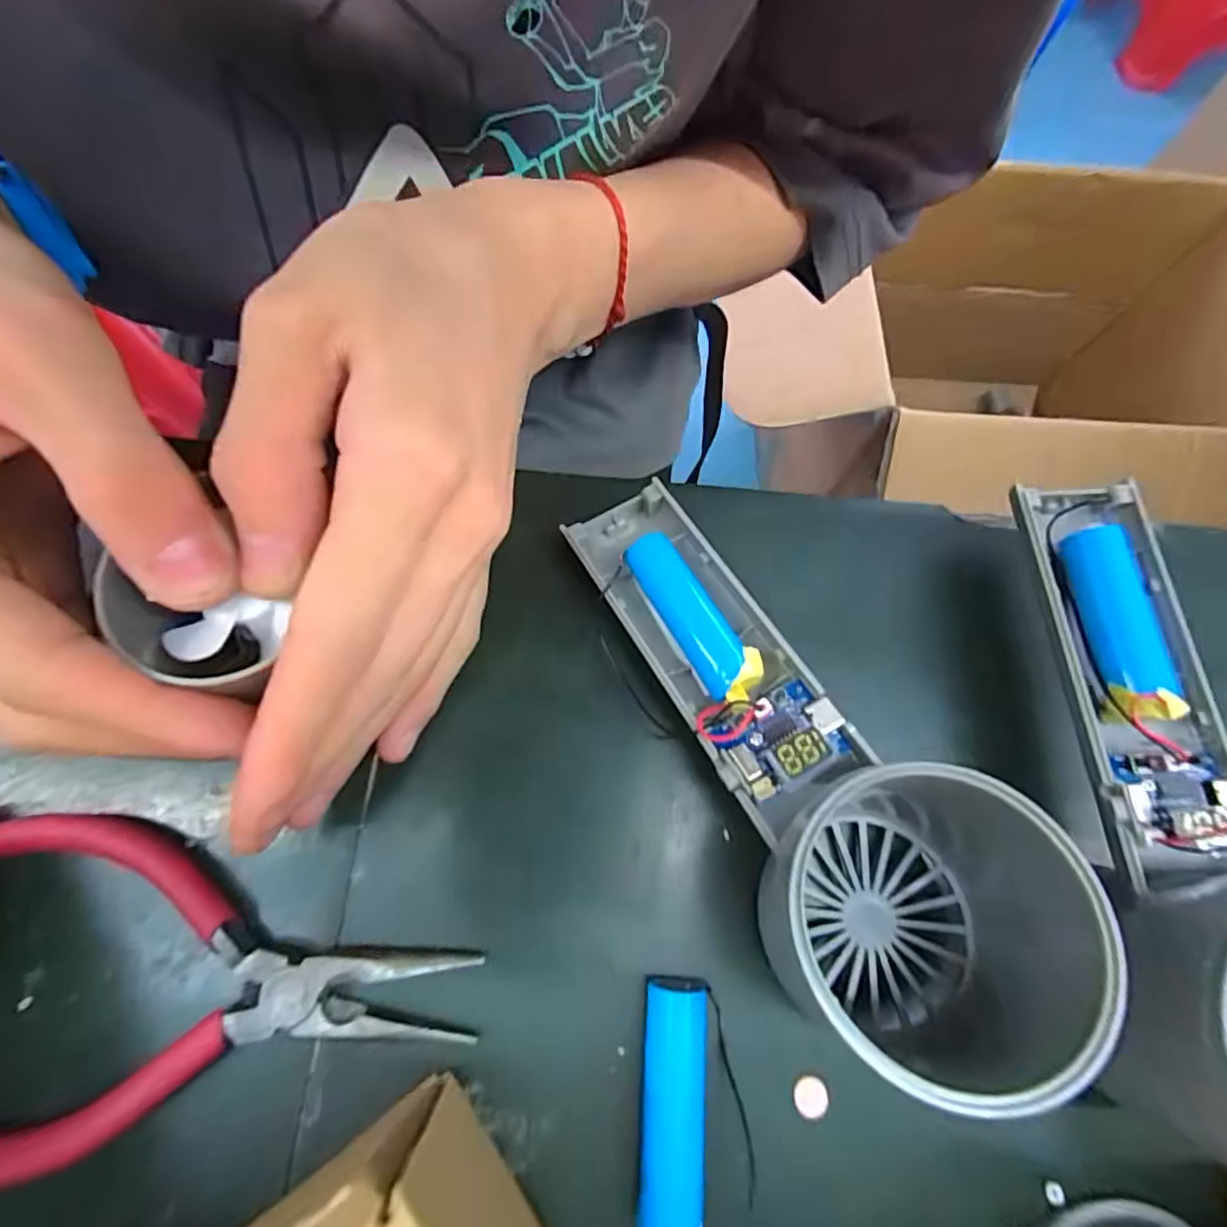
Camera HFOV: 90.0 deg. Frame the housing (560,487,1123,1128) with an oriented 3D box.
[{"bbox_3d":[0.051,0.027,0.148,0.074,0.053,0.167,-23,74,-9],"label":"housing"}]

